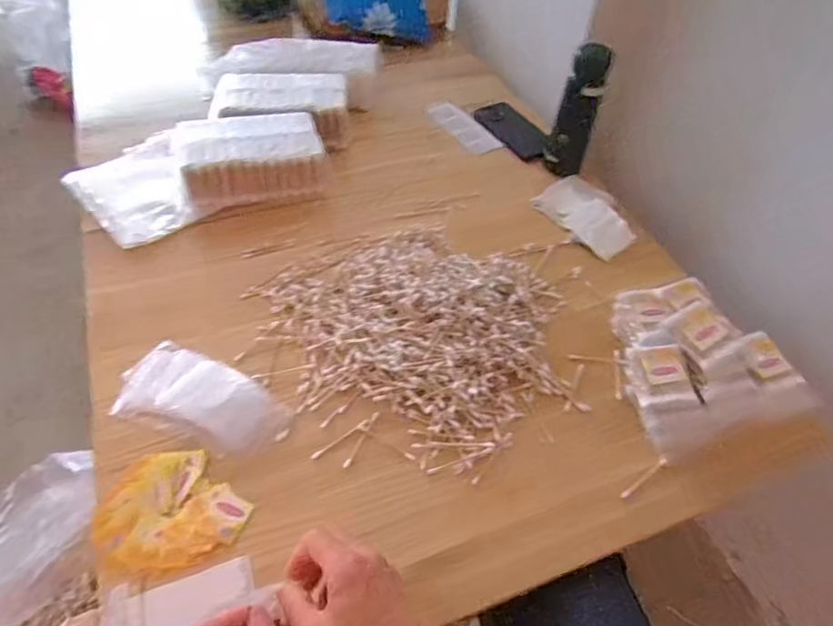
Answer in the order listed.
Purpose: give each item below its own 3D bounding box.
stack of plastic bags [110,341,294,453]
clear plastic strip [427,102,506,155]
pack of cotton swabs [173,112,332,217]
[{"bbox_3d":[-0.227,0.091,0.581,0.184,0.014,0.089,23,52,14],"label":"stack of plastic bags"},{"bbox_3d":[0.070,-0.320,0.938,0.064,0.013,0.192,-18,48,-19],"label":"clear plastic strip"},{"bbox_3d":[-0.234,-0.215,0.776,0.204,0.066,0.119,-9,52,-12],"label":"pack of cotton swabs"}]

